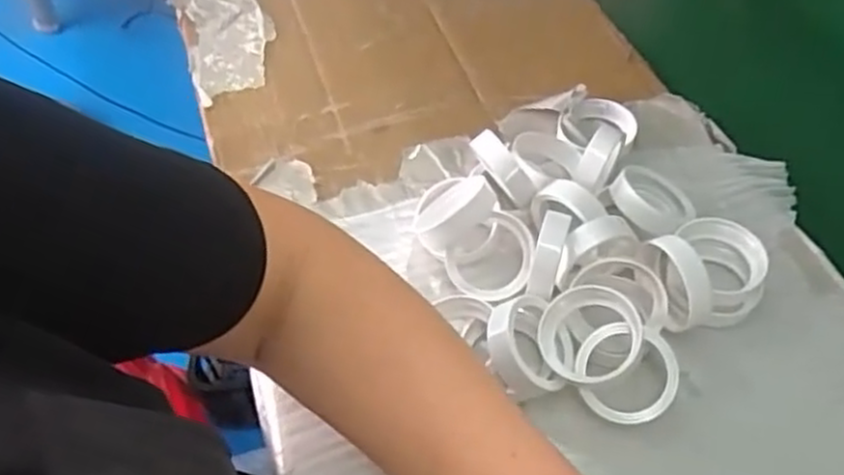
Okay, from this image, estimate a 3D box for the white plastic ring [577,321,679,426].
[{"bbox_3d":[0.107,0.071,0.390,0.052,0.009,0.050,-7,72,20],"label":"white plastic ring"}]

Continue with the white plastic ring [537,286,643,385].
[{"bbox_3d":[0.088,0.052,0.392,0.052,0.010,0.051,-3,71,9],"label":"white plastic ring"}]

